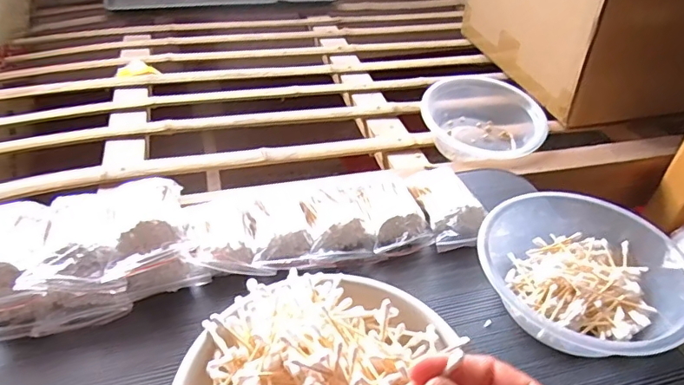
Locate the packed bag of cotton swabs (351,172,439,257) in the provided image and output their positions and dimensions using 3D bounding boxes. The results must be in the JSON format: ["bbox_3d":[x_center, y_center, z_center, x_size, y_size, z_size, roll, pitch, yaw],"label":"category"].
[{"bbox_3d":[0.048,0.023,0.511,0.067,0.035,0.096,-13,43,-17],"label":"packed bag of cotton swabs"}]

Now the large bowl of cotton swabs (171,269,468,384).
[{"bbox_3d":[-0.016,0.129,0.320,0.170,0.085,0.176,1,40,-1],"label":"large bowl of cotton swabs"}]

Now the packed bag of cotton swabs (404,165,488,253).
[{"bbox_3d":[0.107,0.021,0.513,0.056,0.041,0.116,-8,41,-12],"label":"packed bag of cotton swabs"}]

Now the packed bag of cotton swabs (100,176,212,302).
[{"bbox_3d":[-0.172,0.035,0.446,0.074,0.061,0.110,-16,43,-20],"label":"packed bag of cotton swabs"}]

